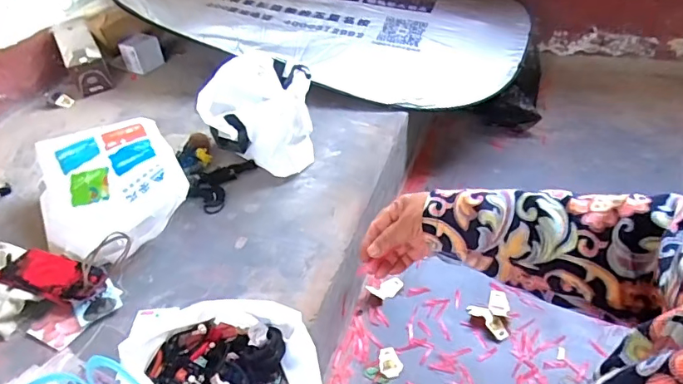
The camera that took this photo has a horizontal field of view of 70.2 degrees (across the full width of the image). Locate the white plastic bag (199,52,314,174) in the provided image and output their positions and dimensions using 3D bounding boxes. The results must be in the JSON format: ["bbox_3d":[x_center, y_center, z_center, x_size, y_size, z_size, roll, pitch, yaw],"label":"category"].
[{"bbox_3d":[-0.190,-0.210,1.232,0.258,0.209,0.254,2,41,10],"label":"white plastic bag"}]

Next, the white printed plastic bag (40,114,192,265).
[{"bbox_3d":[-0.501,-0.004,1.056,0.288,0.139,0.336,-24,43,-20],"label":"white printed plastic bag"}]

